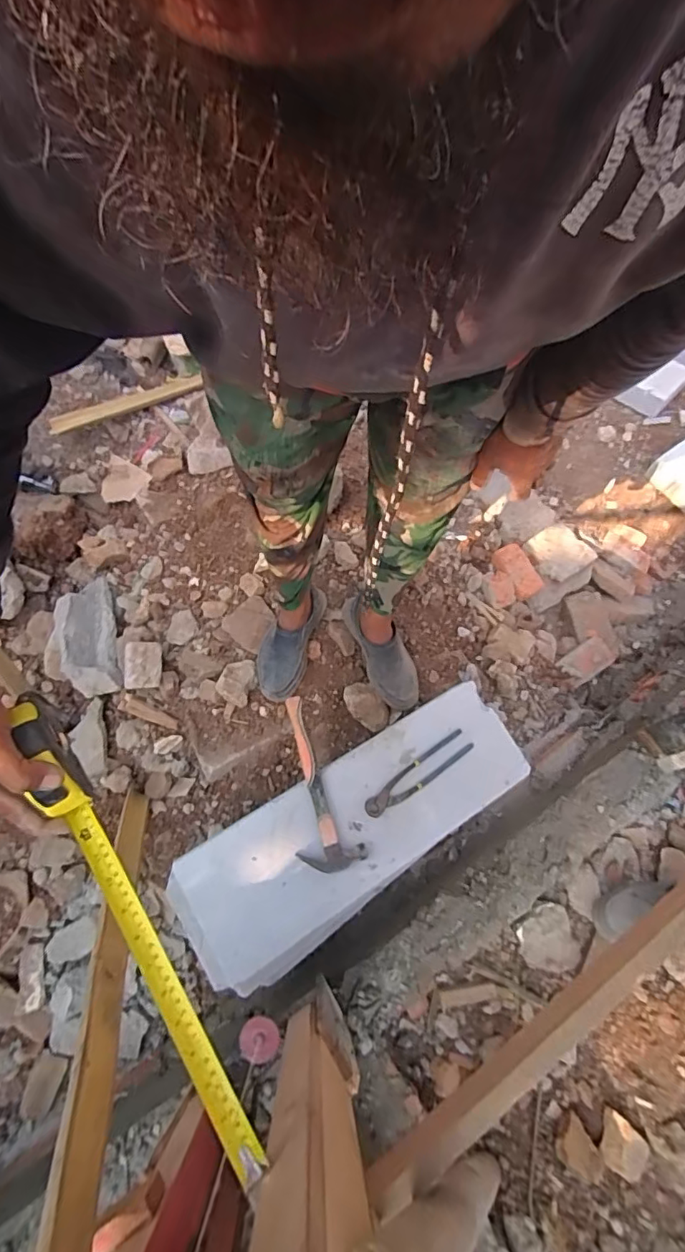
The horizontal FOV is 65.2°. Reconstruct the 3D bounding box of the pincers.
[{"bbox_3d":[0.133,0.257,0.929,0.219,0.018,0.045,-33,72,-17],"label":"pincers"}]

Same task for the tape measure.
[{"bbox_3d":[-0.186,0.252,0.466,0.038,0.072,0.420,-29,79,-15],"label":"tape measure"}]

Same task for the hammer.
[{"bbox_3d":[-0.063,0.263,0.880,0.101,0.033,0.284,-22,69,-13],"label":"hammer"}]

